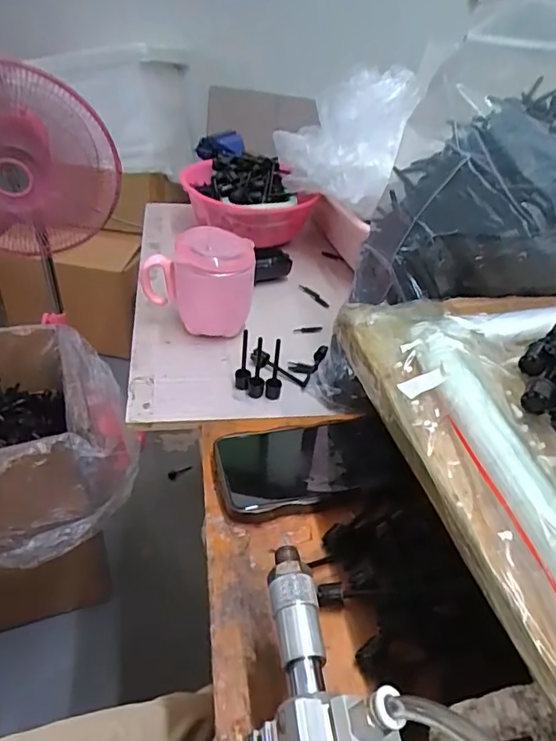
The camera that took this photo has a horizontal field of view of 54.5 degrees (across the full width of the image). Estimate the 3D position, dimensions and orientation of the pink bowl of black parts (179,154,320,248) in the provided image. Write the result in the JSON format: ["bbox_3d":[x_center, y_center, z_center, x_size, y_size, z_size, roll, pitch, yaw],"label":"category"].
[{"bbox_3d":[-0.046,-0.230,0.748,0.167,0.101,0.147,-2,39,-10],"label":"pink bowl of black parts"}]

